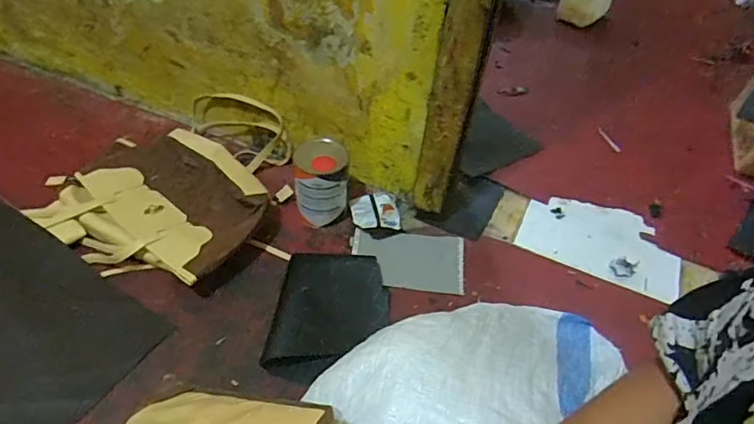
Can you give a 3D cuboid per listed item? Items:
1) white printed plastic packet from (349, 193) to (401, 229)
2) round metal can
[{"bbox_3d":[-0.003,-0.007,0.954,0.088,0.029,0.082,-6,47,-12],"label":"white printed plastic packet"},{"bbox_3d":[-0.101,-0.055,0.918,0.091,0.133,0.088,3,46,-3],"label":"round metal can"}]

